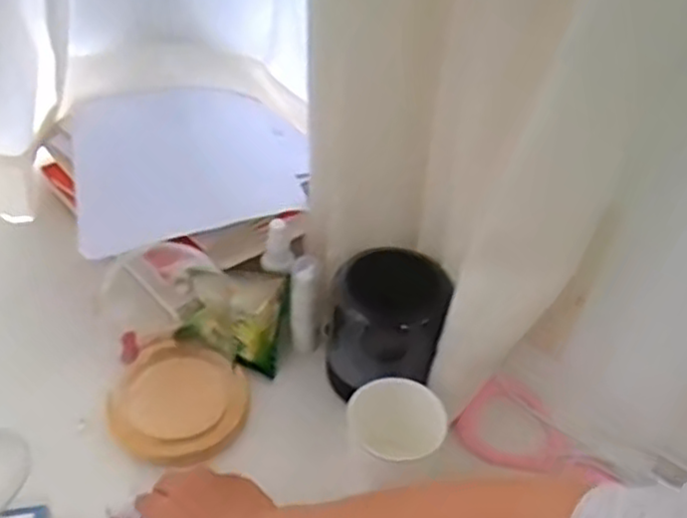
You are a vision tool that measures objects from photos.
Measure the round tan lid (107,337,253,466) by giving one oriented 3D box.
[{"bbox_3d":[-0.136,0.120,0.636,0.101,0.032,0.110,3,42,-3],"label":"round tan lid"}]

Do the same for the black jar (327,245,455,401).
[{"bbox_3d":[0.036,0.057,0.634,0.094,0.110,0.082,14,43,10],"label":"black jar"}]

